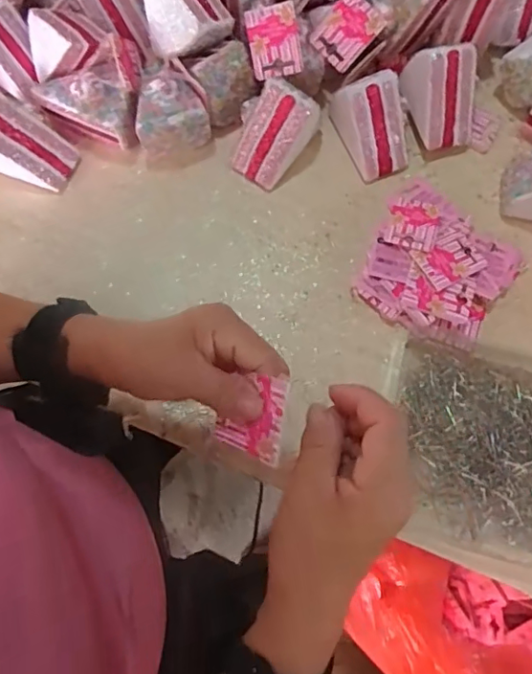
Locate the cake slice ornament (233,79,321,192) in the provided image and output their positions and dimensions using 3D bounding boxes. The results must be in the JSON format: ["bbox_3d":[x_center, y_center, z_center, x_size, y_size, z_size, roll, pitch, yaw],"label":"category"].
[{"bbox_3d":[0.007,-0.191,0.511,0.063,0.064,0.078,30,77,6],"label":"cake slice ornament"}]

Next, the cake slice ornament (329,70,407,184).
[{"bbox_3d":[0.102,-0.200,0.520,0.058,0.068,0.078,-24,77,-7],"label":"cake slice ornament"}]

